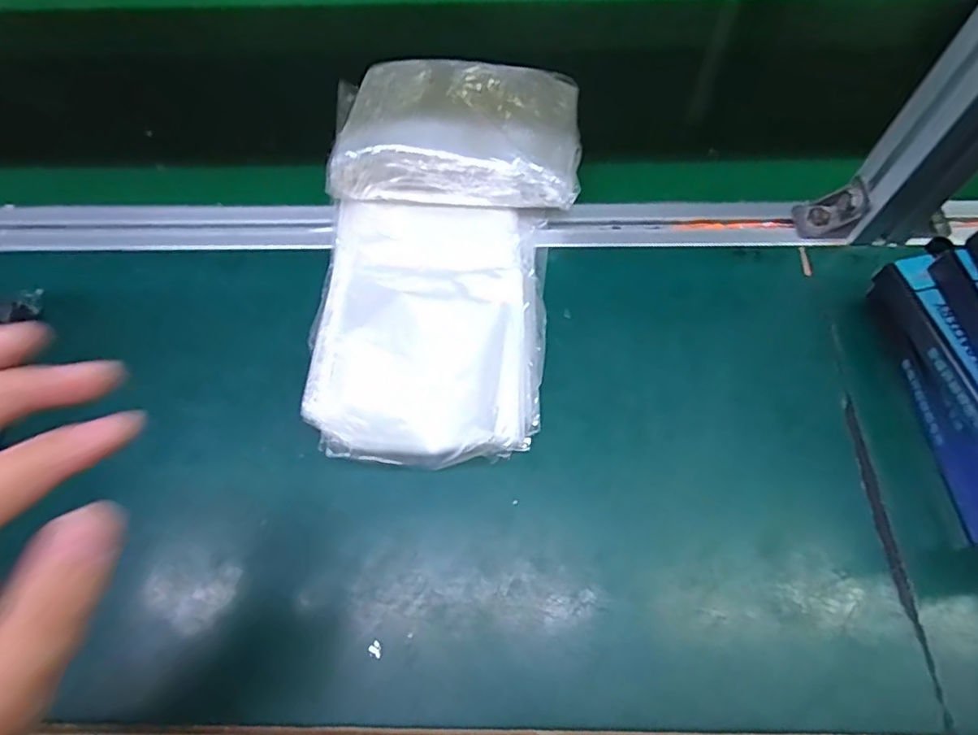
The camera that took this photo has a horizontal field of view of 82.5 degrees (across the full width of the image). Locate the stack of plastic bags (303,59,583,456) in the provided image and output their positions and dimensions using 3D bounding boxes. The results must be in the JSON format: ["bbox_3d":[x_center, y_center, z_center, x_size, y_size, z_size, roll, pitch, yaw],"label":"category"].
[{"bbox_3d":[-0.027,-0.088,0.378,0.165,0.055,0.302,2,64,3],"label":"stack of plastic bags"}]

